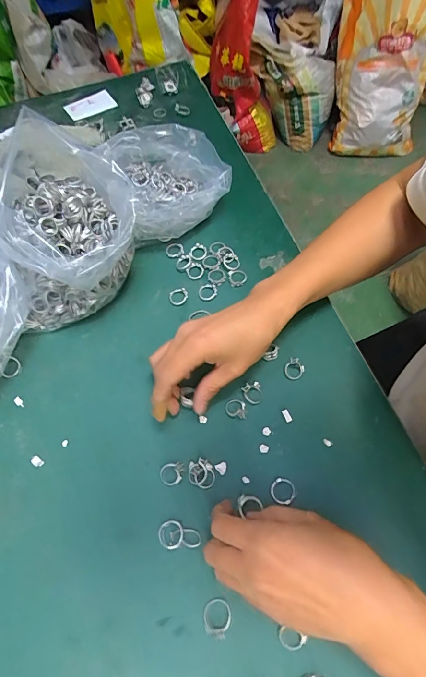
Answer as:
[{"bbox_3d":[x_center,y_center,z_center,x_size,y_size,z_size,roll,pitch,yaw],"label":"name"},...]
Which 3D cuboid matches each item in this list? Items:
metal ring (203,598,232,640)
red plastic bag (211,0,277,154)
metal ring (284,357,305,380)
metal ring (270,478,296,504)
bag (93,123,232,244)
[{"bbox_3d":[0.003,0.205,0.270,0.020,0.004,0.023,16,64,12],"label":"metal ring"},{"bbox_3d":[0.134,-1.087,1.507,0.280,0.580,0.224,4,61,5],"label":"red plastic bag"},{"bbox_3d":[0.079,0.029,0.356,0.018,0.004,0.022,28,67,17],"label":"metal ring"},{"bbox_3d":[0.059,0.127,0.307,0.020,0.004,0.019,-1,62,3],"label":"metal ring"},{"bbox_3d":[-0.050,-0.185,0.434,0.131,0.088,0.100,-30,64,-12],"label":"bag"}]

